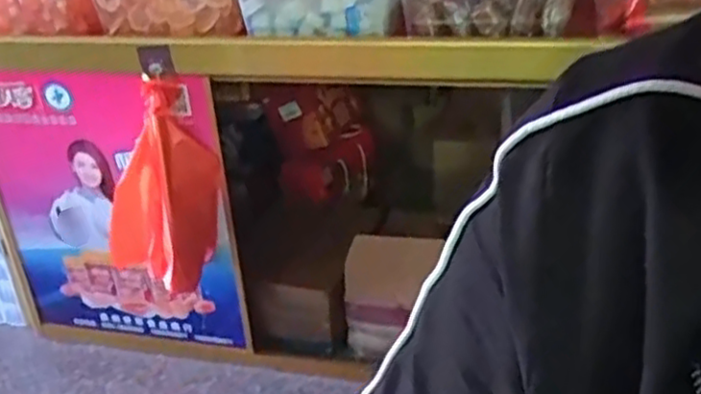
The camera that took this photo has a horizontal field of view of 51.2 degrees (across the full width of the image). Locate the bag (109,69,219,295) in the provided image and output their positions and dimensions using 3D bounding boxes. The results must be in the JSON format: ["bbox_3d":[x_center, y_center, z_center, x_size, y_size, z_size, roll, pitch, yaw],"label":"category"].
[{"bbox_3d":[-0.359,-0.010,1.380,0.229,0.367,0.177,-13,27,-17],"label":"bag"}]

